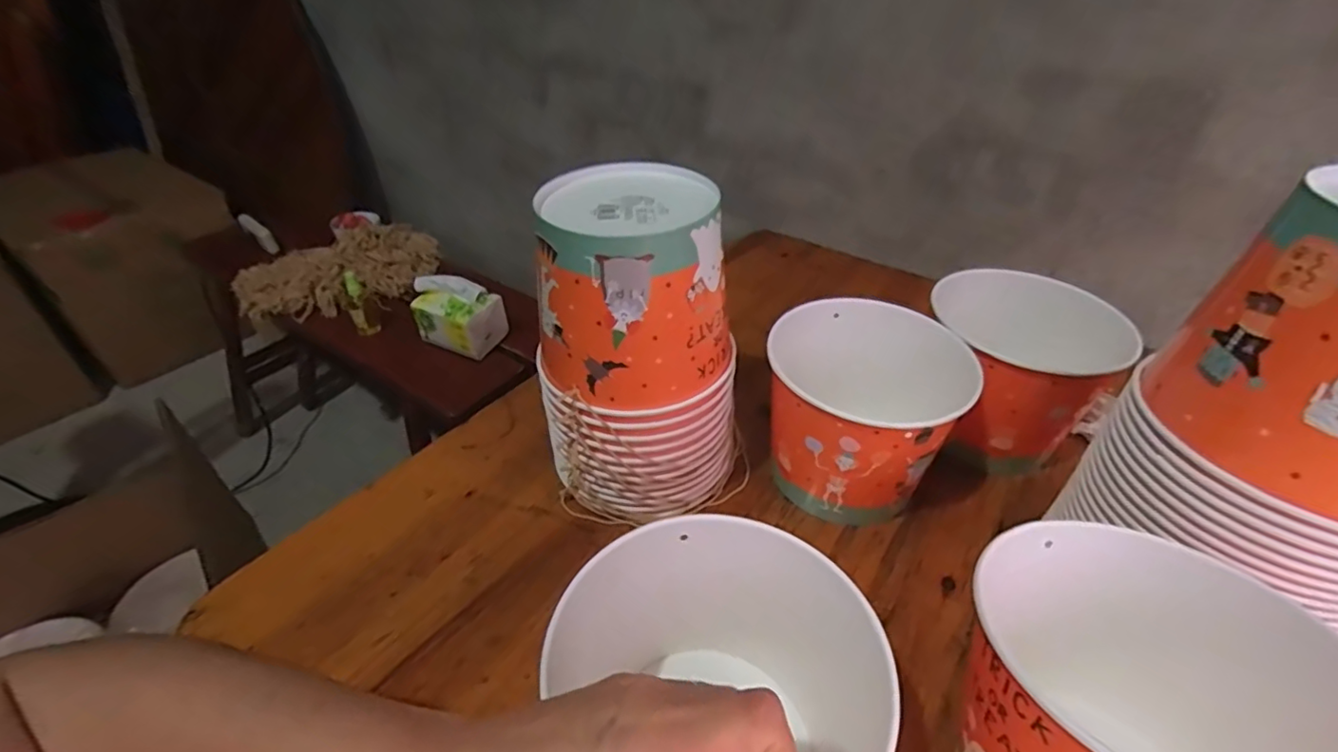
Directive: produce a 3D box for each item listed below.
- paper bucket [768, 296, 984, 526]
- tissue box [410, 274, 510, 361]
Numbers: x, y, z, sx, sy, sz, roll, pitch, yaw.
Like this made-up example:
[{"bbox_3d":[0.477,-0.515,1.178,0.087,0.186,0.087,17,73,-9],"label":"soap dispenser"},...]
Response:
[{"bbox_3d":[0.151,0.032,0.519,0.133,0.137,0.160,7,39,8],"label":"paper bucket"},{"bbox_3d":[-0.371,-0.110,1.043,0.131,0.119,0.097,20,42,22],"label":"tissue box"}]

